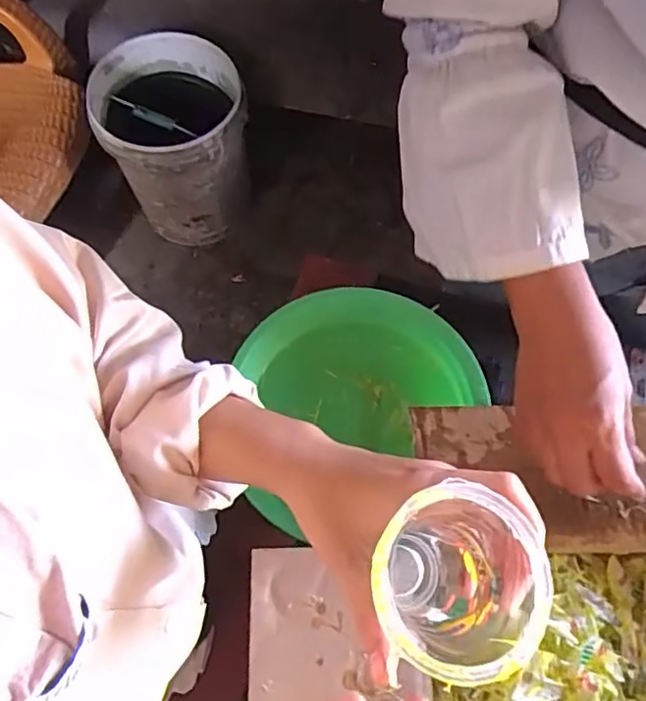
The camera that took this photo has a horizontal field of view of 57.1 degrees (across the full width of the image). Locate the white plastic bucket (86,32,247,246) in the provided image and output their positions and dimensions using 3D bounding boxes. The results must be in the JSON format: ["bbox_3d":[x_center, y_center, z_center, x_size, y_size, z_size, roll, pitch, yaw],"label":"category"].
[{"bbox_3d":[-0.309,-0.446,1.281,0.284,0.325,0.297,0,70,0],"label":"white plastic bucket"}]

